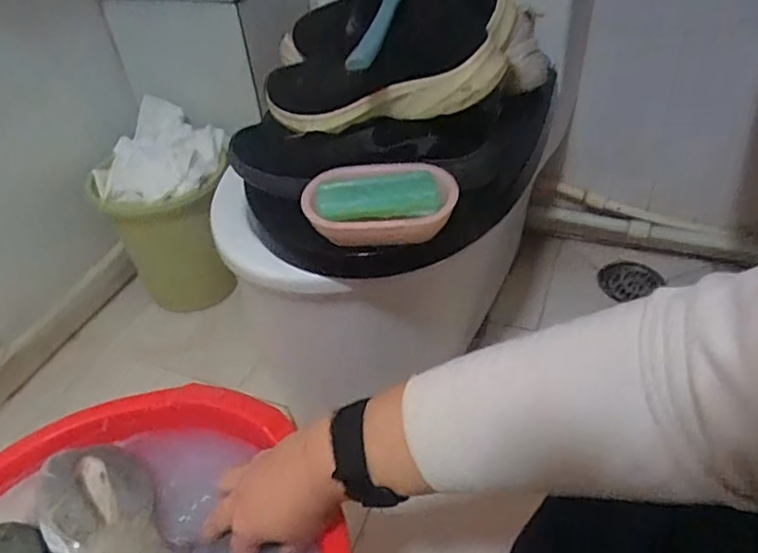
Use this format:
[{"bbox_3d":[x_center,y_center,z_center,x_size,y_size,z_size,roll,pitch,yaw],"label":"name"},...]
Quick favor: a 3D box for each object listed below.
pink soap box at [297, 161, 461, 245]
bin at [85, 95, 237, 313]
[{"bbox_3d":[0.001,-0.070,0.578,0.148,0.041,0.090,0,40,7],"label":"pink soap box"},{"bbox_3d":[-0.361,-0.109,1.101,0.232,0.308,0.237,11,43,19],"label":"bin"}]

